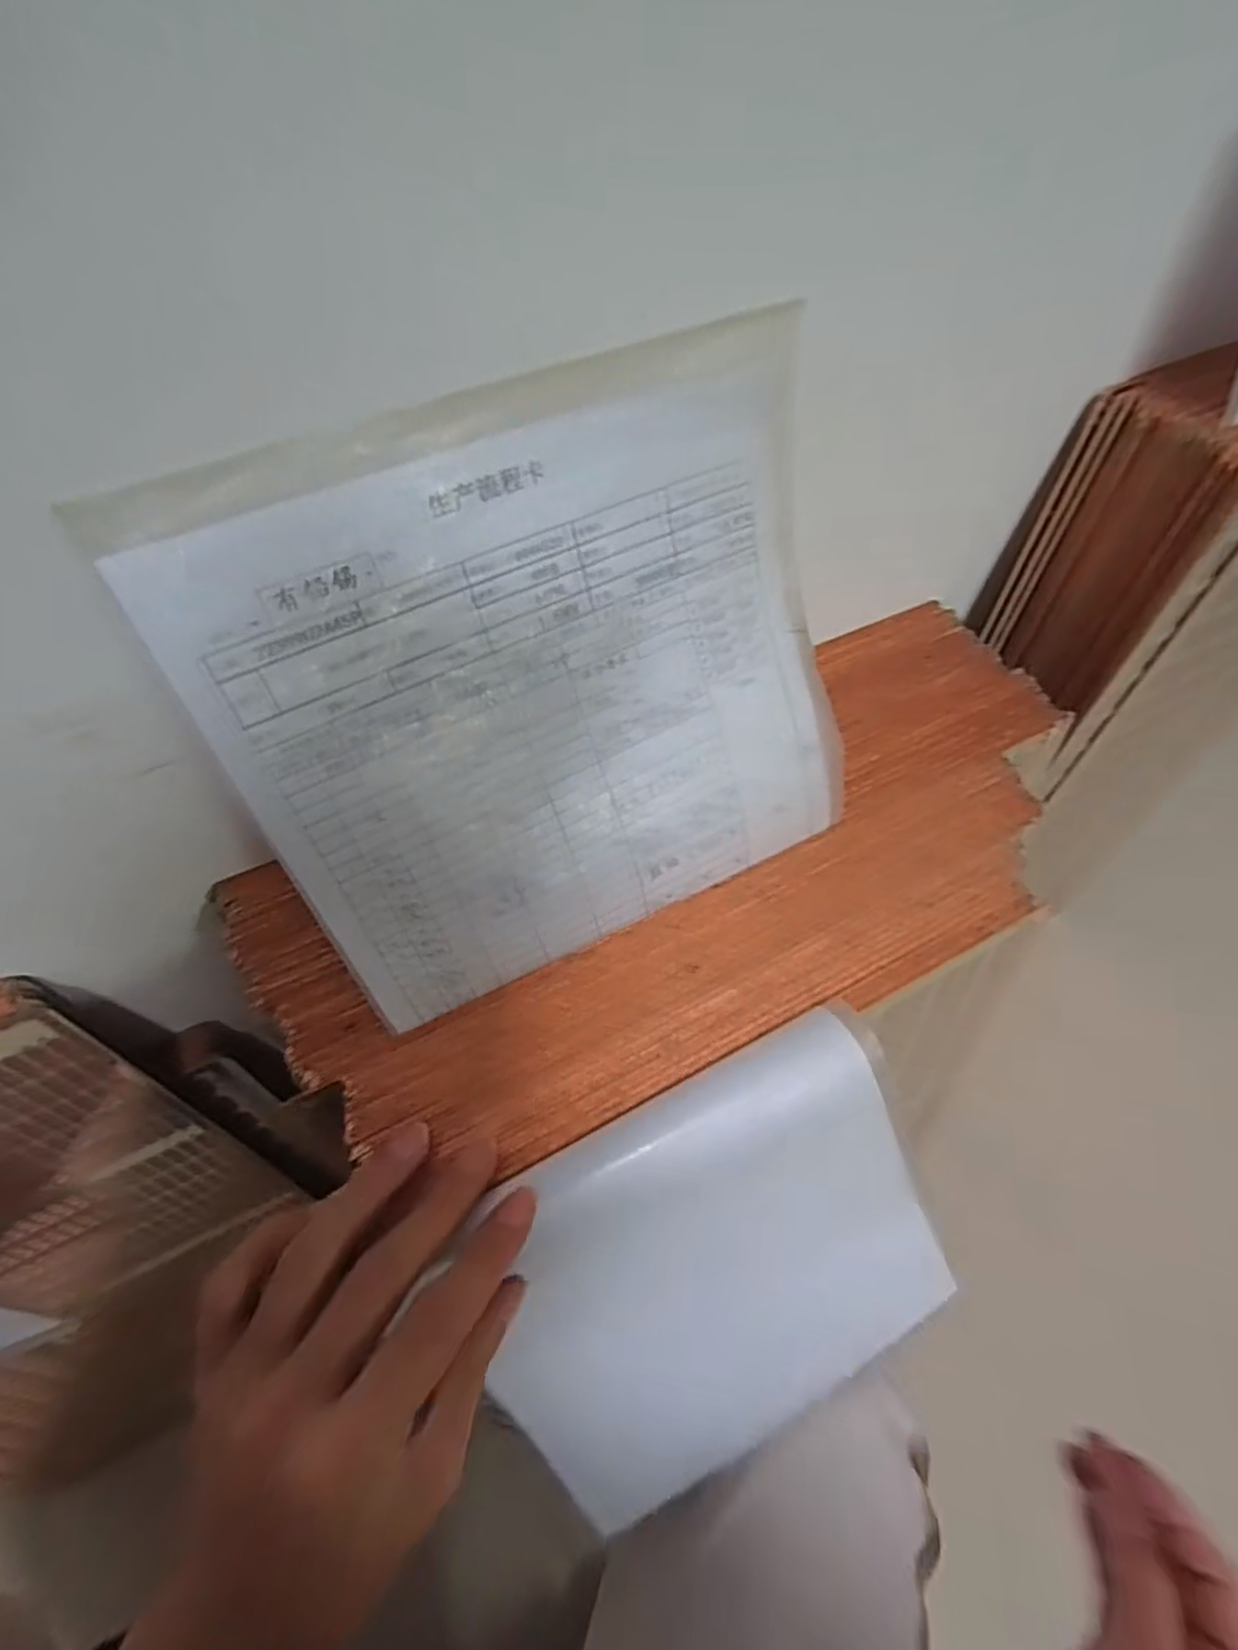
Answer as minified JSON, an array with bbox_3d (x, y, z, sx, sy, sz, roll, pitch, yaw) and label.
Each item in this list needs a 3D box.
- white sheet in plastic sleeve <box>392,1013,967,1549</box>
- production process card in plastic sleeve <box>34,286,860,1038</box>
[{"bbox_3d":[0.039,0.205,0.315,0.204,0.206,0.015,-27,21,-1],"label":"white sheet in plastic sleeve"},{"bbox_3d":[-0.018,-0.042,0.251,0.215,0.196,0.011,-25,31,-16],"label":"production process card in plastic sleeve"}]

